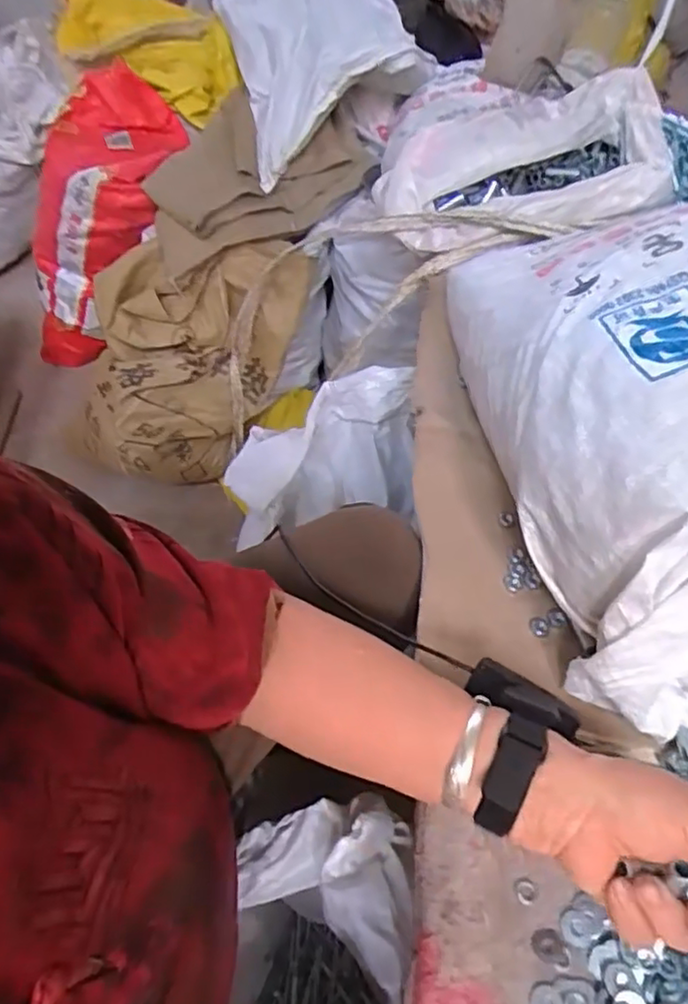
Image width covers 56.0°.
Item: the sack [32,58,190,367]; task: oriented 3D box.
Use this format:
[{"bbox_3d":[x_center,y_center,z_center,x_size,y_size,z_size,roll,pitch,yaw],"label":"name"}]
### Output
[{"bbox_3d":[-0.445,-0.437,1.128,0.175,0.532,0.228,8,46,-33],"label":"sack"}]

